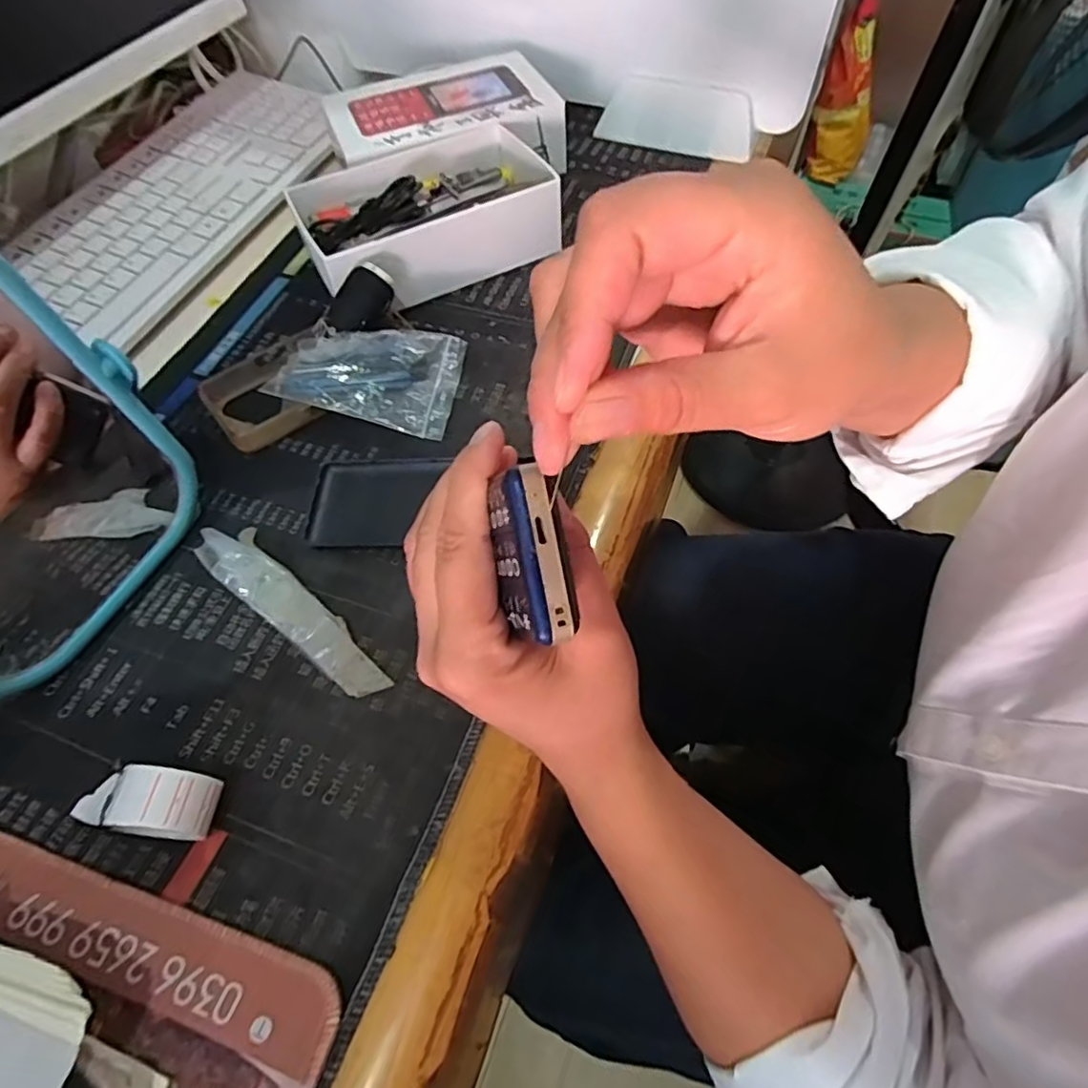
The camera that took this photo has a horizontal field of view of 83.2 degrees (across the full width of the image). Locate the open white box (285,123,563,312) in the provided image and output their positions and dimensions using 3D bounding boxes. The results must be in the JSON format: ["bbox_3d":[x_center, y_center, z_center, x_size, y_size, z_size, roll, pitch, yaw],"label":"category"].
[{"bbox_3d":[-0.081,-0.237,0.444,0.183,0.050,0.112,-25,62,-12],"label":"open white box"}]

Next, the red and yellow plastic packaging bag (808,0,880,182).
[{"bbox_3d":[0.662,-0.991,1.321,0.132,0.115,0.368,12,106,9],"label":"red and yellow plastic packaging bag"}]

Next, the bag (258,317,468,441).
[{"bbox_3d":[-0.107,-0.103,0.378,0.105,0.029,0.064,7,60,6],"label":"bag"}]

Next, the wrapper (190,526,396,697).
[{"bbox_3d":[-0.129,0.031,0.306,0.133,0.011,0.027,37,68,21],"label":"wrapper"}]

